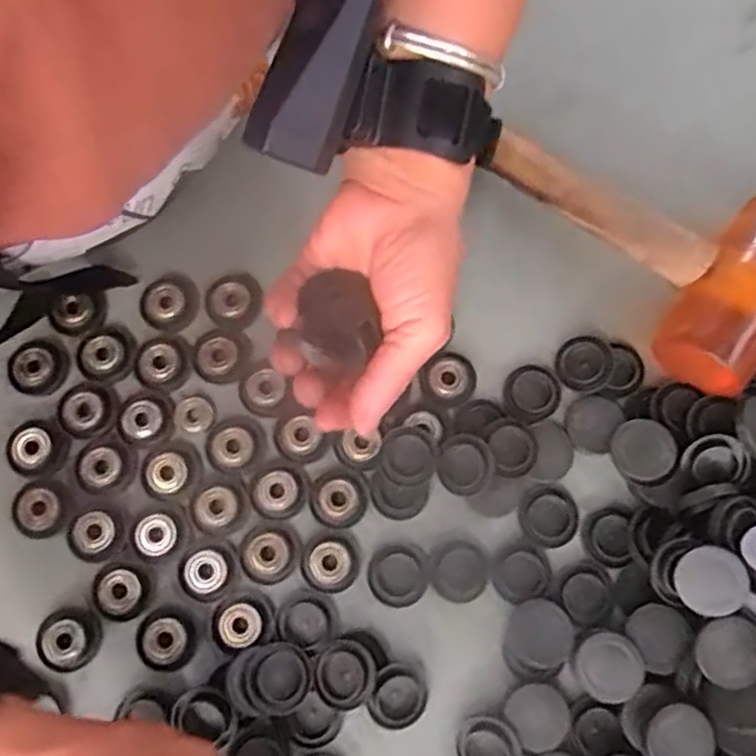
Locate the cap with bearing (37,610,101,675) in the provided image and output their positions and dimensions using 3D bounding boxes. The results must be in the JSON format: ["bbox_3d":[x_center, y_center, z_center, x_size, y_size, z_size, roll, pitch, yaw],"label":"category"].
[{"bbox_3d":[-0.162,0.137,0.370,0.029,0.007,0.031,0,76,0],"label":"cap with bearing"}]

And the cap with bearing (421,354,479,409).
[{"bbox_3d":[0.041,0.002,0.403,0.031,0.012,0.027,-30,78,-7],"label":"cap with bearing"}]

